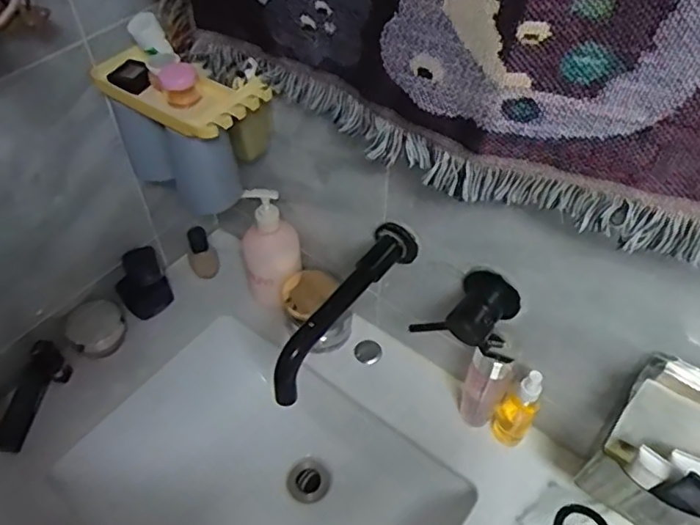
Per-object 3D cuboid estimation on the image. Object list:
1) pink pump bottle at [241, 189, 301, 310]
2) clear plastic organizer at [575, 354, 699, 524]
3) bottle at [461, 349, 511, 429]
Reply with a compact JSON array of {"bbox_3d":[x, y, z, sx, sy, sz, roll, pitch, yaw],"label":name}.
[{"bbox_3d":[-0.092,-0.013,0.678,0.065,0.181,0.042,-7,49,-6],"label":"pink pump bottle"},{"bbox_3d":[0.275,0.162,0.486,0.105,0.119,0.082,29,54,22],"label":"clear plastic organizer"},{"bbox_3d":[0.145,0.146,0.639,0.040,0.151,0.032,19,51,16],"label":"bottle"}]

